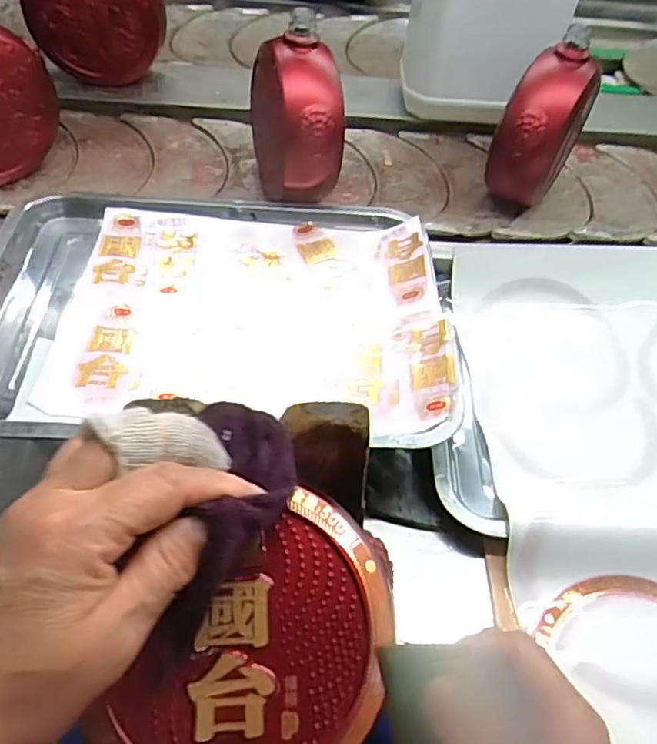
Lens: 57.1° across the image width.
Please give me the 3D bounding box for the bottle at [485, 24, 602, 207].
[{"bbox_3d":[0.203,-0.232,0.579,0.067,0.159,0.111,24,55,13],"label":"bottle"}]

